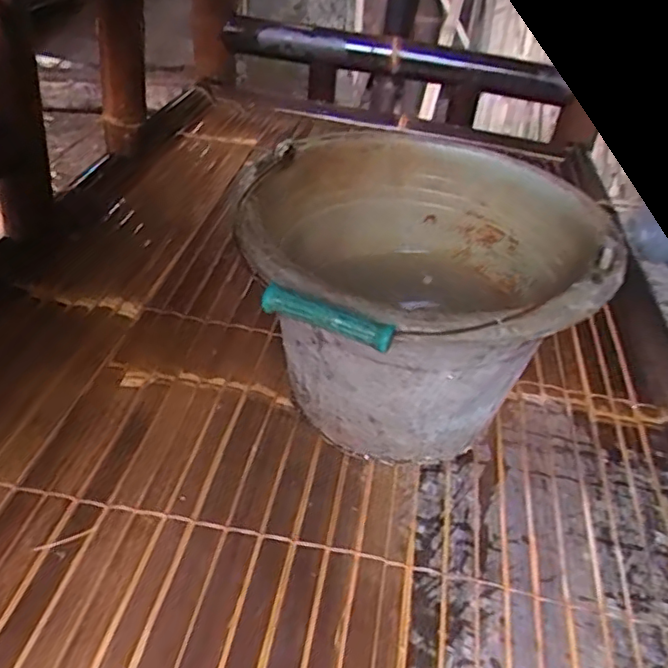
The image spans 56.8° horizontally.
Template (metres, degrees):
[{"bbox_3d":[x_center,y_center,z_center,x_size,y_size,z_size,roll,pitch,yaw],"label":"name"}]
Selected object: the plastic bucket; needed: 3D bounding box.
[{"bbox_3d":[0.067,-0.027,0.529,0.272,0.198,0.308,-3,41,-13],"label":"plastic bucket"}]

